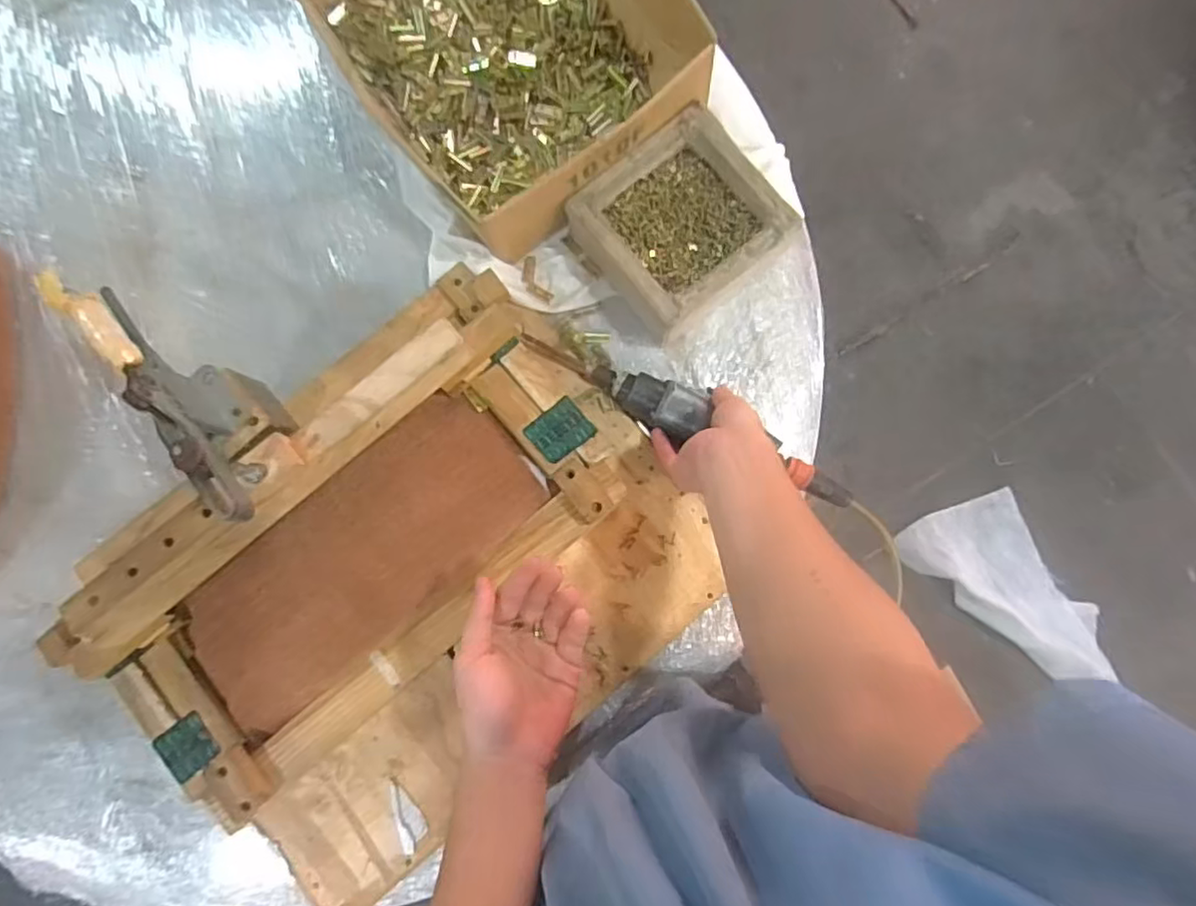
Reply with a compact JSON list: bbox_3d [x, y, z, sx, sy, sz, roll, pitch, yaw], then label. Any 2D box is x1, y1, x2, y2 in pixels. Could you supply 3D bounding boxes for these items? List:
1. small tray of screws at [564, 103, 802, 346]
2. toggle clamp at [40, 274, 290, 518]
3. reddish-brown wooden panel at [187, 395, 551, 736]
[{"bbox_3d":[0.082,-0.229,0.658,0.175,0.078,0.165,-40,90,-2],"label":"small tray of screws"},{"bbox_3d":[-0.341,-0.051,0.542,0.055,0.144,0.269,-42,85,-3],"label":"toggle clamp"},{"bbox_3d":[-0.224,0.103,0.606,0.361,0.037,0.151,-40,89,-2],"label":"reddish-brown wooden panel"}]

